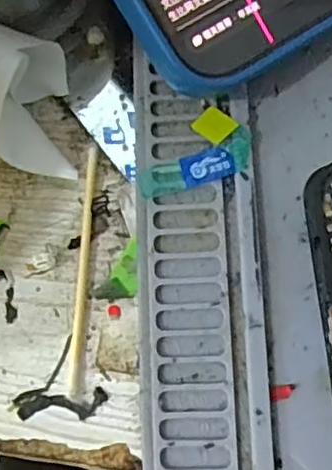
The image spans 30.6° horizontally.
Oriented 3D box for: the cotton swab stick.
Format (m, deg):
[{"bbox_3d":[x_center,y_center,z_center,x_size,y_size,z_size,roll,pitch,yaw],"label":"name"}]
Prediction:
[{"bbox_3d":[-0.022,0.008,0.162,0.004,0.004,0.067,2,74,2],"label":"cotton swab stick"}]

